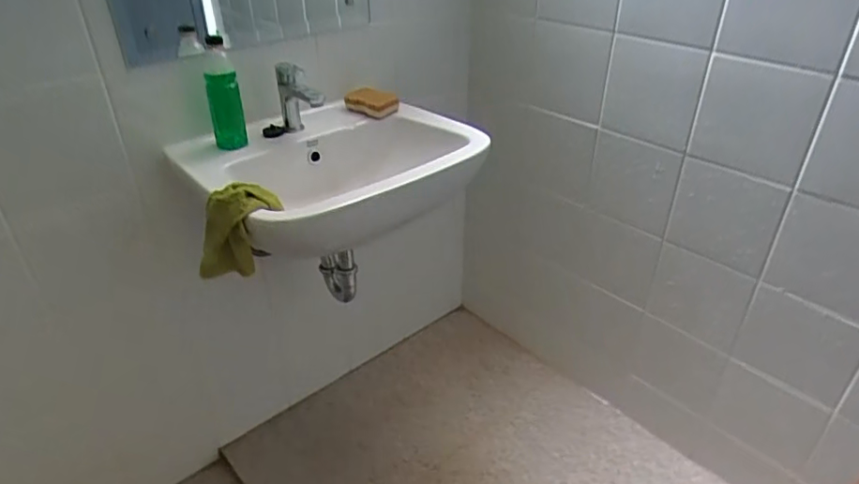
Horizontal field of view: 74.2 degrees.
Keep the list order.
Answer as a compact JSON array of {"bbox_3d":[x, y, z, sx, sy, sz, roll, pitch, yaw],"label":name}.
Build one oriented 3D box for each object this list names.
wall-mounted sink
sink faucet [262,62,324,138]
[{"bbox_3d":[-0.162,-0.115,1.034,0.479,0.148,0.368,-22,38,-31],"label":"wall-mounted sink"},{"bbox_3d":[-0.248,-0.254,1.036,0.056,0.149,0.078,-29,76,-36],"label":"sink faucet"}]

